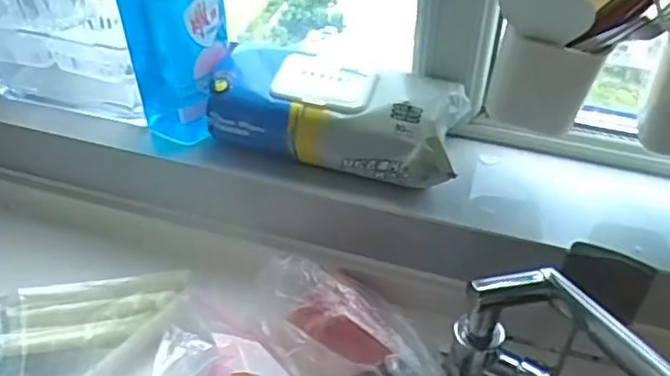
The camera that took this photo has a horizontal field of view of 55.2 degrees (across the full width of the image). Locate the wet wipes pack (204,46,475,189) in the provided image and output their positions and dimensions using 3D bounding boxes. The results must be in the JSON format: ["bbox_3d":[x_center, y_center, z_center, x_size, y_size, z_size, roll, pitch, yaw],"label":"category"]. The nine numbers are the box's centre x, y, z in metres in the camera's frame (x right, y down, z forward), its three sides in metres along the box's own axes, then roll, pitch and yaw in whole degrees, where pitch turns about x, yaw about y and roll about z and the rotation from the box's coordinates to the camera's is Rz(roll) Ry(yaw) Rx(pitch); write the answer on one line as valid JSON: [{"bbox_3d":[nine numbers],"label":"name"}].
[{"bbox_3d":[-0.001,-0.073,0.623,0.239,0.073,0.099,8,44,8],"label":"wet wipes pack"}]

